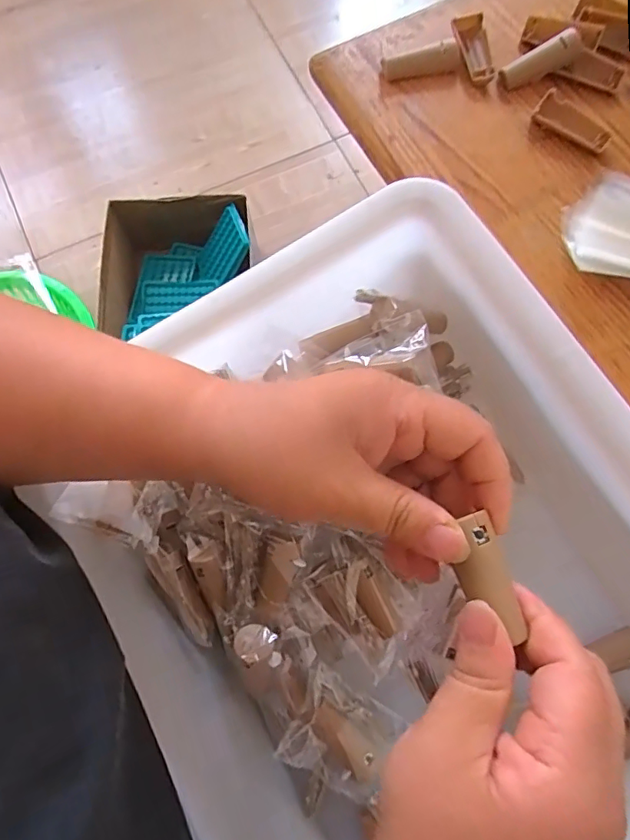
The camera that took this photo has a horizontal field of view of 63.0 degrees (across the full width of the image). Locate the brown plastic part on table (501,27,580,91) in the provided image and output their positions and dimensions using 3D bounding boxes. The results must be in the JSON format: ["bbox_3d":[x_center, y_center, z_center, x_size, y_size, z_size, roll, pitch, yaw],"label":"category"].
[{"bbox_3d":[0.148,-0.236,0.337,0.054,0.008,0.016,-27,75,9],"label":"brown plastic part on table"}]

